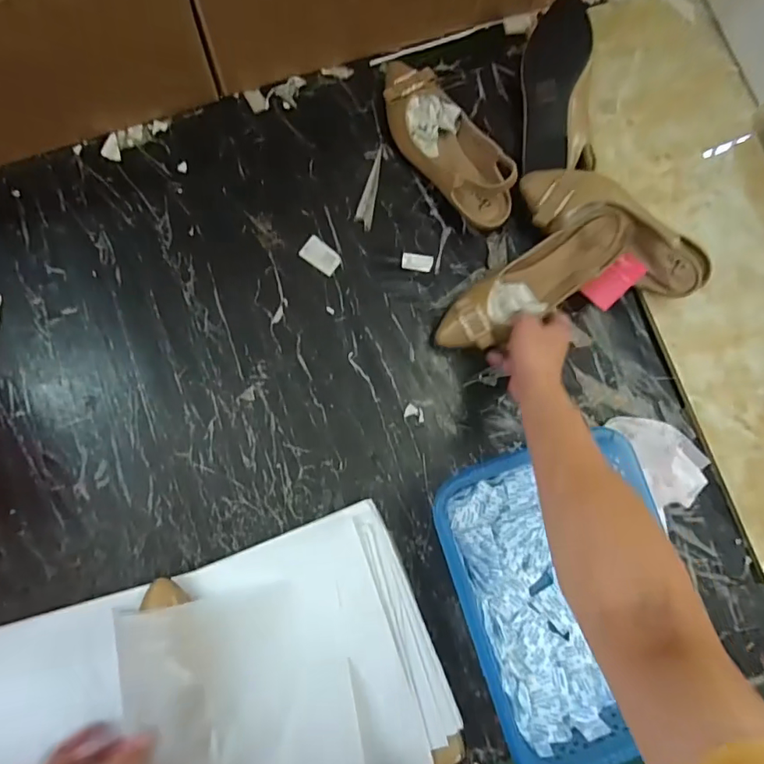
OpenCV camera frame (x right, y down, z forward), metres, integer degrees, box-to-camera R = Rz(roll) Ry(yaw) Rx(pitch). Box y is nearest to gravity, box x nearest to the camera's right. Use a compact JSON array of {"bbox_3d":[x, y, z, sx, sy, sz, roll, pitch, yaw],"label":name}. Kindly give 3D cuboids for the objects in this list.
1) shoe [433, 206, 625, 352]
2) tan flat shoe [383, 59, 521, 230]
[{"bbox_3d":[0.187,-0.121,0.624,0.259,0.072,0.081,-34,85,-5],"label":"shoe"},{"bbox_3d":[0.086,-0.319,0.649,0.095,0.070,0.257,-35,88,-9],"label":"tan flat shoe"}]

